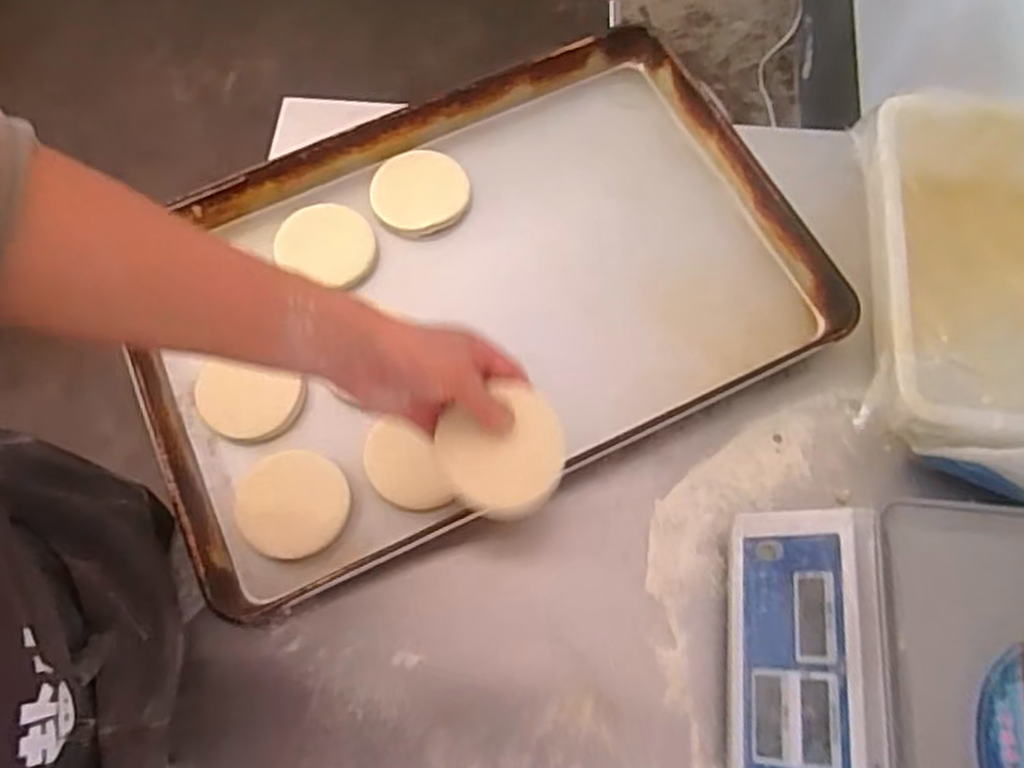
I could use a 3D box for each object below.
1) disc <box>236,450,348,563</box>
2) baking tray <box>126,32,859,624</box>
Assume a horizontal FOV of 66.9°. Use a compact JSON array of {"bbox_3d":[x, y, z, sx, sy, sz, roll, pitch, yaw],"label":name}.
[{"bbox_3d":[-0.186,0.101,0.653,0.095,0.011,0.089,-2,68,0],"label":"disc"},{"bbox_3d":[-0.038,-0.088,0.725,0.600,0.048,0.400,-25,70,-9],"label":"baking tray"}]

